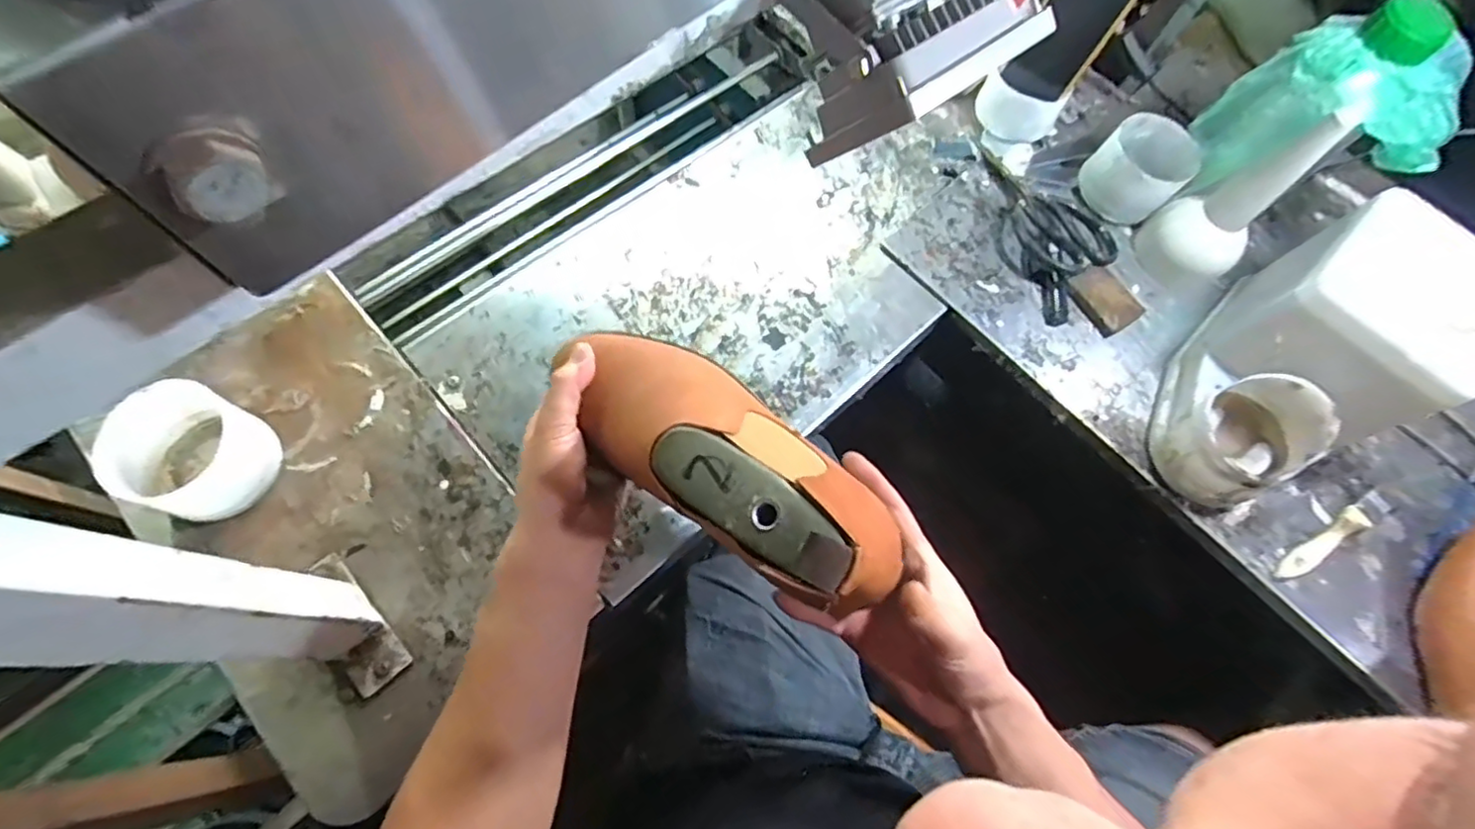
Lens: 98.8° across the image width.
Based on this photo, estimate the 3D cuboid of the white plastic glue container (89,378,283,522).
[{"bbox_3d":[-0.415,0.031,0.483,0.082,0.070,0.086,22,68,5],"label":"white plastic glue container"}]

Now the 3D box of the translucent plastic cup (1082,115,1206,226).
[{"bbox_3d":[0.414,-0.251,0.654,0.087,0.065,0.086,1,68,-3],"label":"translucent plastic cup"}]

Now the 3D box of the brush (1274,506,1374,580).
[{"bbox_3d":[0.523,0.110,0.558,0.116,0.023,0.022,-23,71,-12],"label":"brush"}]

